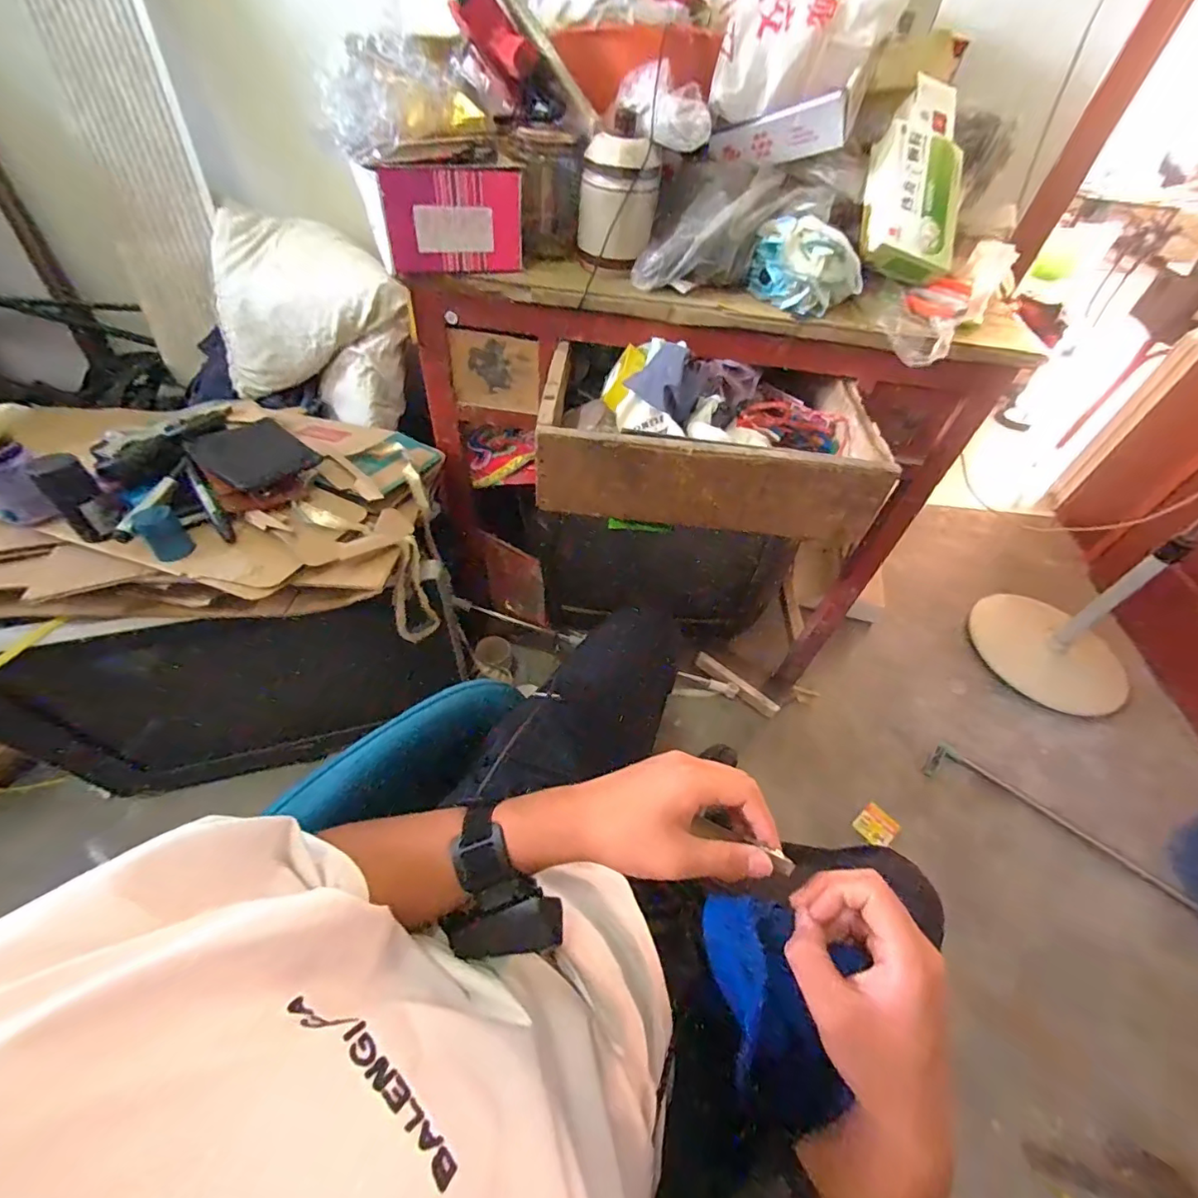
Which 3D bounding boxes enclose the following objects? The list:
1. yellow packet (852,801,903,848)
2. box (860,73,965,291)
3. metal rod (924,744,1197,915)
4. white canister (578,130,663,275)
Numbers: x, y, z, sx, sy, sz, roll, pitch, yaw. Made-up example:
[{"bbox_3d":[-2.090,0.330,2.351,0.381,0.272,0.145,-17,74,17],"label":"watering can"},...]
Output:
[{"bbox_3d":[0.570,0.466,1.050,0.079,0.011,0.068,-31,59,-28],"label":"yellow packet"},{"bbox_3d":[0.397,-0.519,0.637,0.112,0.039,0.223,6,92,-7],"label":"box"},{"bbox_3d":[1.000,0.500,1.038,0.635,0.029,0.084,30,53,19],"label":"metal rod"},{"bbox_3d":[0.022,-0.484,0.632,0.094,0.123,0.083,6,49,-1],"label":"white canister"}]

